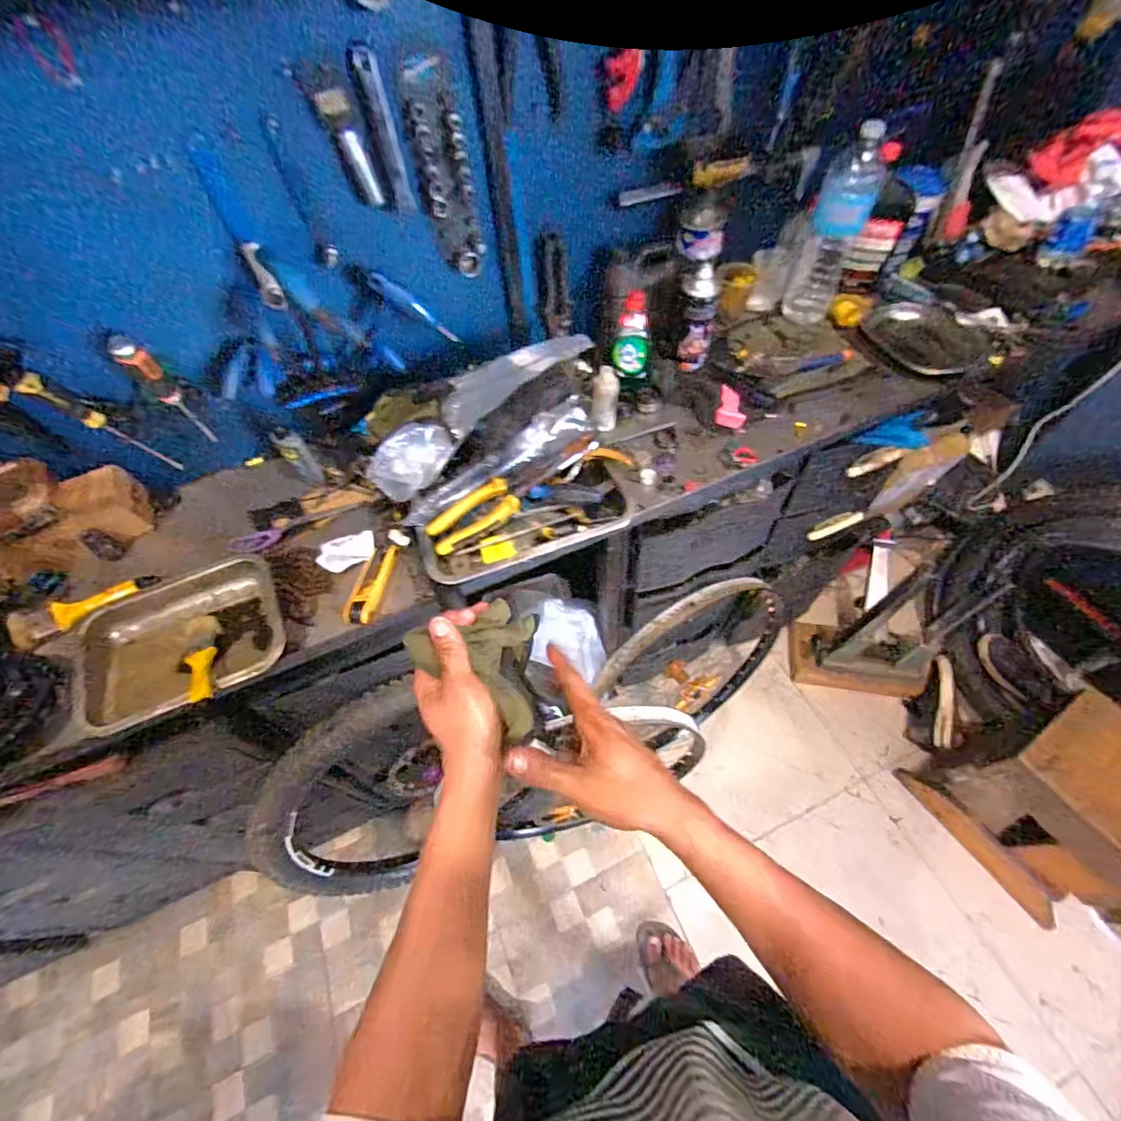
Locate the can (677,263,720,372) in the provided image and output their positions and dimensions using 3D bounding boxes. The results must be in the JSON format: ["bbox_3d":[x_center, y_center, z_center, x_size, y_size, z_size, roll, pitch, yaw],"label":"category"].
[{"bbox_3d":[0.240,-0.417,0.896,0.061,0.163,0.069,8,58,10],"label":"can"}]

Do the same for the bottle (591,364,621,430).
[{"bbox_3d":[0.075,-0.270,0.859,0.053,0.104,0.049,4,57,7],"label":"bottle"}]

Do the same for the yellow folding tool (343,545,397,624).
[{"bbox_3d":[-0.277,0.035,0.737,0.039,0.022,0.127,7,58,9],"label":"yellow folding tool"}]

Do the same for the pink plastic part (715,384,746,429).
[{"bbox_3d":[0.302,-0.277,0.893,0.046,0.022,0.105,10,58,11],"label":"pink plastic part"}]

